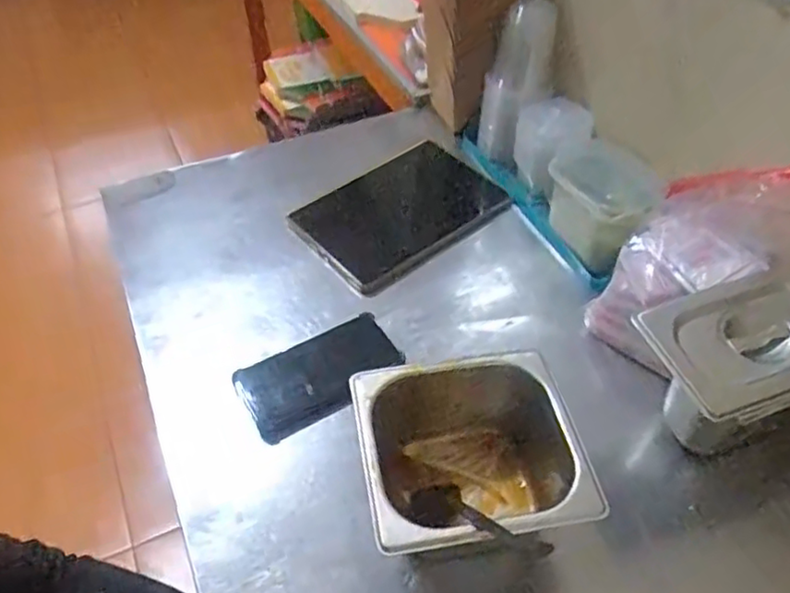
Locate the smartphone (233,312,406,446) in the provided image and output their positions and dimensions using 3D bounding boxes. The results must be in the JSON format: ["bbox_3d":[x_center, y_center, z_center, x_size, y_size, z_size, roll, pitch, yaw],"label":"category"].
[{"bbox_3d":[-0.077,0.079,0.674,0.163,0.009,0.088,-25,53,-20],"label":"smartphone"}]

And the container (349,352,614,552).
[{"bbox_3d":[0.063,0.143,0.557,0.175,0.097,0.157,-8,49,-7],"label":"container"}]

